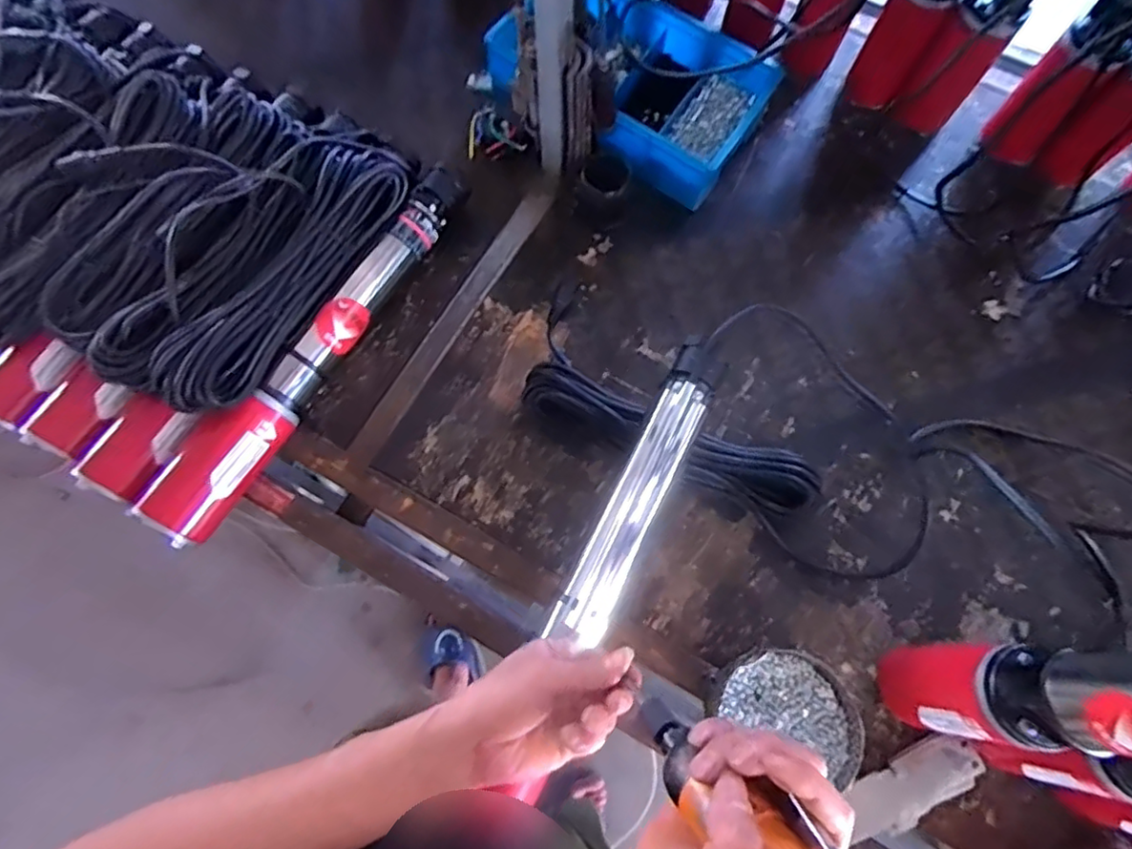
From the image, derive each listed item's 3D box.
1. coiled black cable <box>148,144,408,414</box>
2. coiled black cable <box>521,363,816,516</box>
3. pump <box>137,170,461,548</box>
[{"bbox_3d":[-0.293,-0.173,0.668,0.077,0.055,0.376,27,73,8],"label":"coiled black cable"},{"bbox_3d":[0.114,0.019,0.691,0.338,0.059,0.078,22,71,6],"label":"coiled black cable"},{"bbox_3d":[-0.272,-0.093,0.703,0.067,0.070,0.504,30,73,8],"label":"pump"}]

